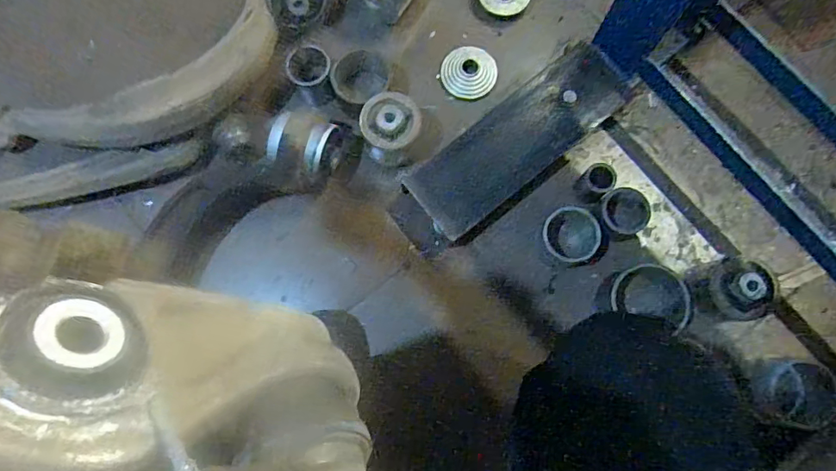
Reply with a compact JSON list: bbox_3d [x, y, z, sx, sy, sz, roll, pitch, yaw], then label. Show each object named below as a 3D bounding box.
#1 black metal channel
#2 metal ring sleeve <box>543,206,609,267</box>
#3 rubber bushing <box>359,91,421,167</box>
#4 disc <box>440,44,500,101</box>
[{"bbox_3d":[0.125,-0.123,0.675,0.295,0.046,0.113,-40,81,-7],"label":"black metal channel"},{"bbox_3d":[0.190,0.002,0.639,0.066,0.027,0.078,-40,81,-7],"label":"metal ring sleeve"},{"bbox_3d":[-0.033,-0.134,0.661,0.070,0.067,0.075,-1,79,1],"label":"rubber bushing"},{"bbox_3d":[0.070,-0.222,0.718,0.074,0.025,0.066,17,79,4],"label":"disc"}]

